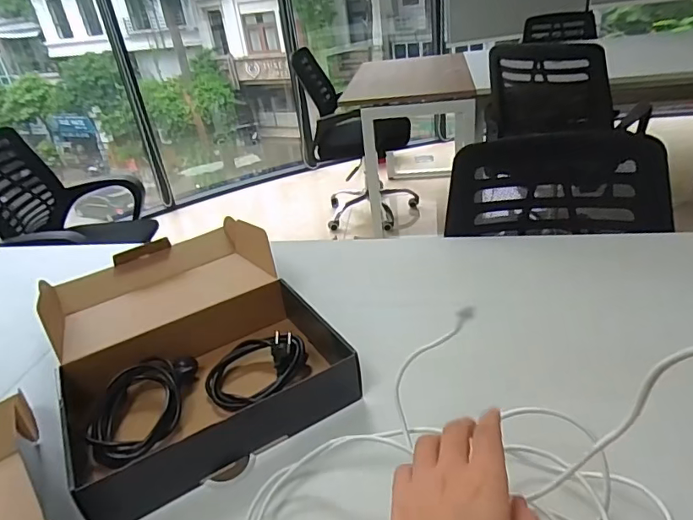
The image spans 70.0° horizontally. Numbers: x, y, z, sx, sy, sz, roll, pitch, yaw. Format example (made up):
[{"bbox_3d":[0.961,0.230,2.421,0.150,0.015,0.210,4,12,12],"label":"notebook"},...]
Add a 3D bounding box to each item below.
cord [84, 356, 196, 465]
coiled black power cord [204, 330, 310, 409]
[{"bbox_3d":[-0.274,0.193,0.653,0.117,0.062,0.162,-8,30,0],"label":"cord"},{"bbox_3d":[-0.128,0.148,0.690,0.135,0.060,0.109,-29,36,-31],"label":"coiled black power cord"}]

